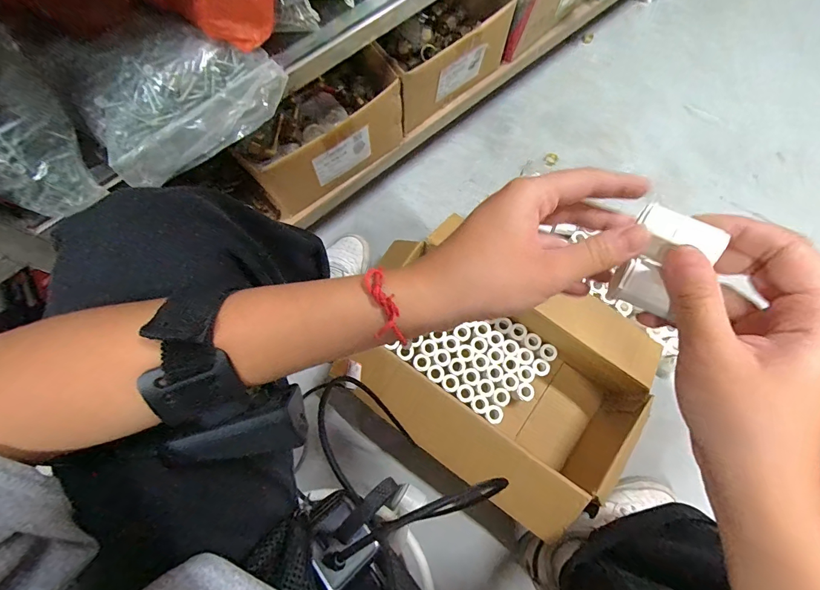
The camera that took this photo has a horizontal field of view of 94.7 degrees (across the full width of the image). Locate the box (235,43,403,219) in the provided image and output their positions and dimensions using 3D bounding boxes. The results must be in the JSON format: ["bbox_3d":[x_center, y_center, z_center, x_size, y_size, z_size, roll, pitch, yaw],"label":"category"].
[{"bbox_3d":[-0.123,-0.230,0.528,0.232,0.111,0.117,-43,79,-11],"label":"box"}]

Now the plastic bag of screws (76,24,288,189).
[{"bbox_3d":[-0.202,-0.177,0.334,0.086,0.065,0.166,42,78,11],"label":"plastic bag of screws"}]

